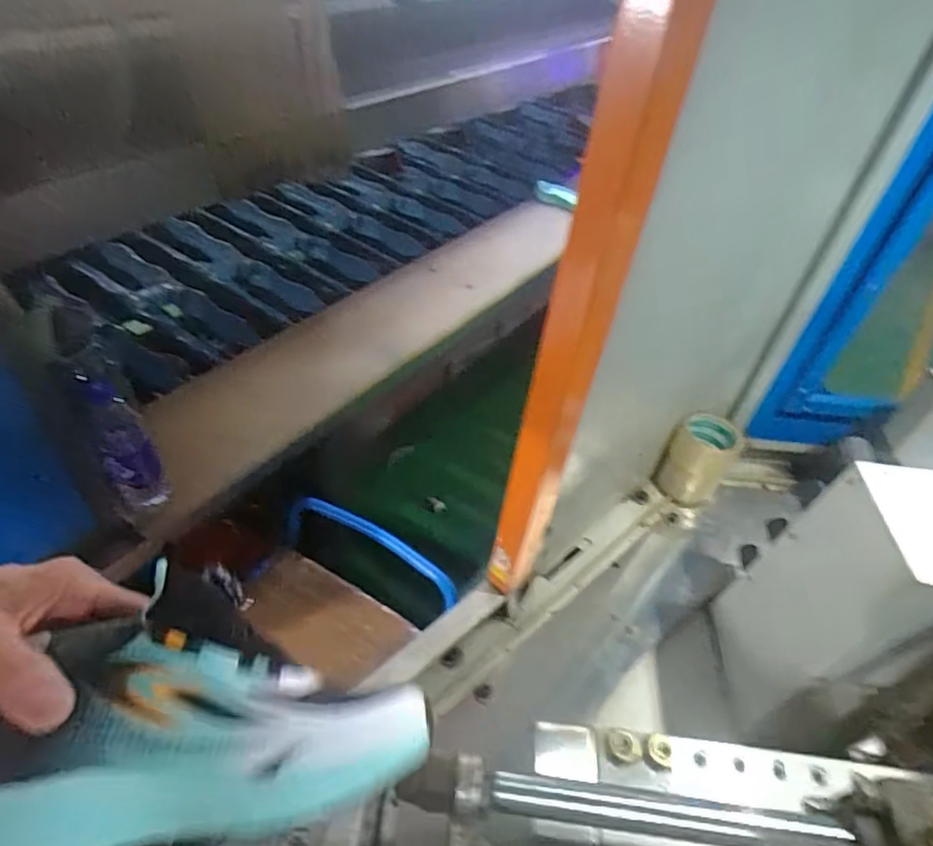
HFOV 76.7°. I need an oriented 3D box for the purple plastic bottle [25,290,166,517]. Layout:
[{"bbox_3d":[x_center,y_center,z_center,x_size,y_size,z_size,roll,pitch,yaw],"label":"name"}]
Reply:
[{"bbox_3d":[-0.481,-0.007,0.794,0.072,0.321,0.075,-26,31,-29],"label":"purple plastic bottle"}]

